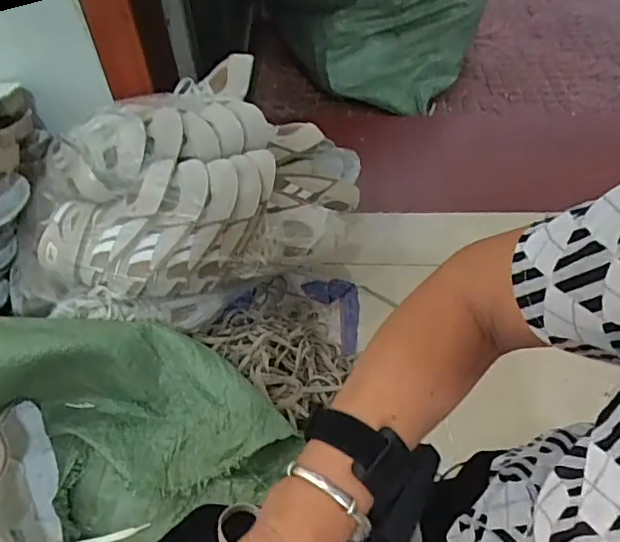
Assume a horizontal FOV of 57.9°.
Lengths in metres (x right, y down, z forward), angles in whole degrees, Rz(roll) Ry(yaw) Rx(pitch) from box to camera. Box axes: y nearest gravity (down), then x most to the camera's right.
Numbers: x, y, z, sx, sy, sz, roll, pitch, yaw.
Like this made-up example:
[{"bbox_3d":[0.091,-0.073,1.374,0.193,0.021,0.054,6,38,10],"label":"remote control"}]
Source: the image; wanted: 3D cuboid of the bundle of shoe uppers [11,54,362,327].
[{"bbox_3d":[-0.196,-0.116,0.888,0.564,0.239,0.324,-6,49,-2],"label":"bundle of shoe uppers"}]

